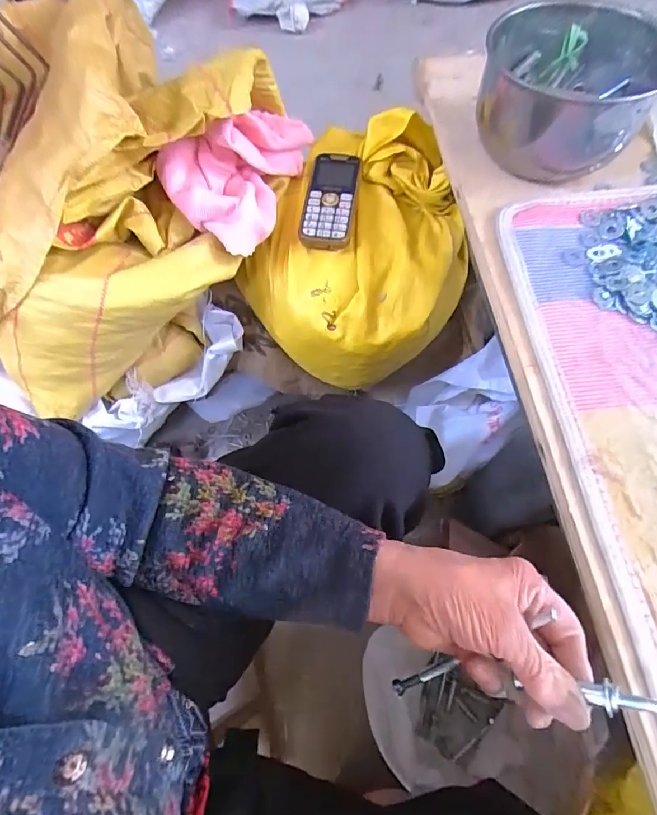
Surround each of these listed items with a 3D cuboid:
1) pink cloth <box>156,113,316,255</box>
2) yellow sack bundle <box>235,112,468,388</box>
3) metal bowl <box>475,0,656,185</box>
[{"bbox_3d":[-0.099,-0.275,0.491,0.124,0.080,0.188,23,69,12],"label":"pink cloth"},{"bbox_3d":[0.047,-0.183,0.550,0.239,0.162,0.285,23,69,12],"label":"yellow sack bundle"},{"bbox_3d":[0.232,-0.318,0.444,0.166,0.082,0.170,0,64,1],"label":"metal bowl"}]

